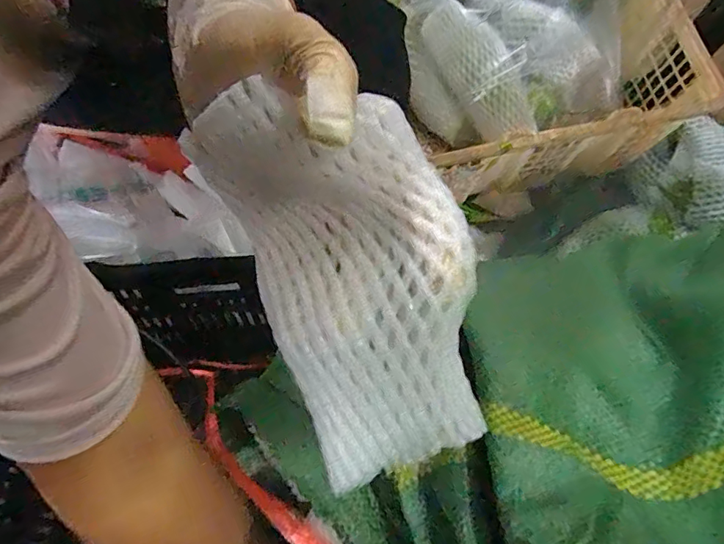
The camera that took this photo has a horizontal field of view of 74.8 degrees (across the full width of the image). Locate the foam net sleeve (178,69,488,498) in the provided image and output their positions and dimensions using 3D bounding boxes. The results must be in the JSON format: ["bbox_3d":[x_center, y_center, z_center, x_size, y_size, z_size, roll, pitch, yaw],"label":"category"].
[{"bbox_3d":[-0.003,-0.004,0.186,0.084,0.063,0.150,-24,73,-6],"label":"foam net sleeve"}]

